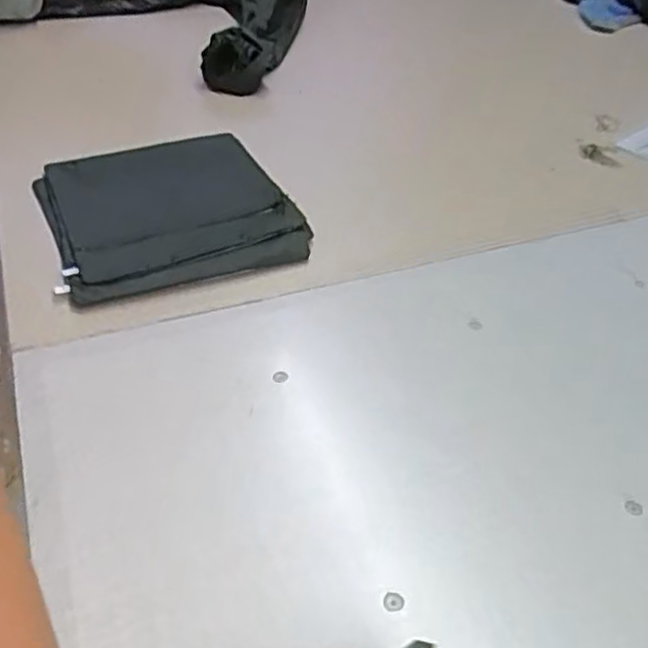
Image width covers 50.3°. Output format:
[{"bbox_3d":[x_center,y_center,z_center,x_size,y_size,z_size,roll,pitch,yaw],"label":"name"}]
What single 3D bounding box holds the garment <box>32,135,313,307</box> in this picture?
[{"bbox_3d":[-0.204,-0.159,0.881,0.280,0.023,0.340,-14,42,-19],"label":"garment"}]

